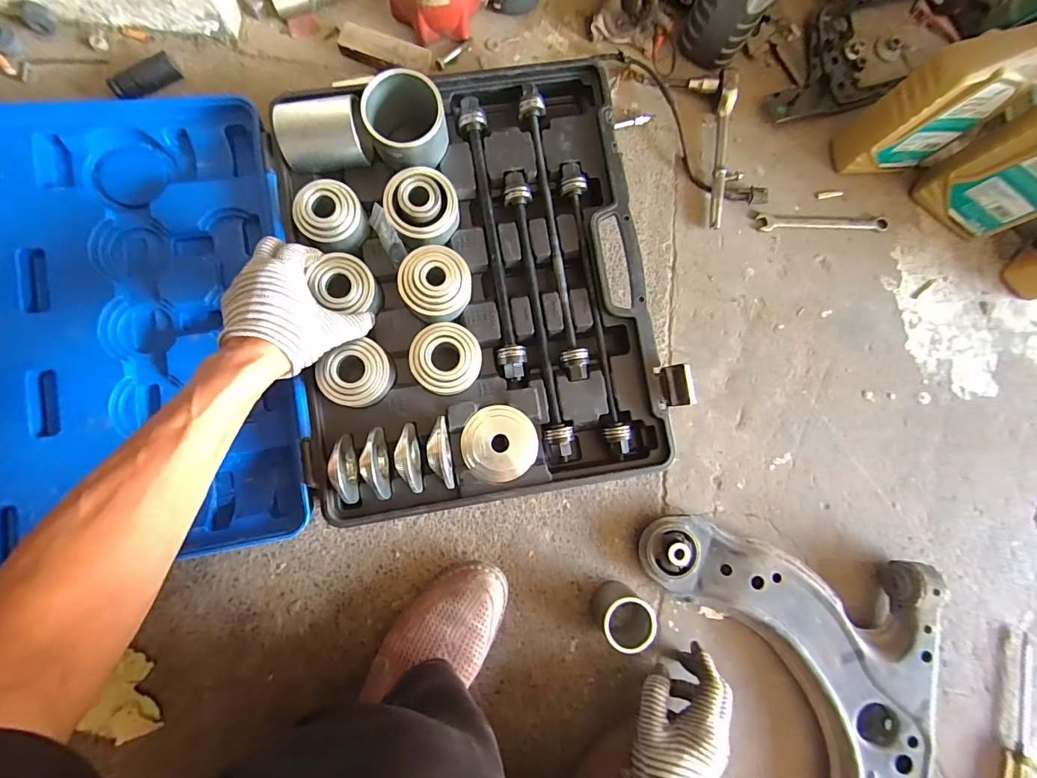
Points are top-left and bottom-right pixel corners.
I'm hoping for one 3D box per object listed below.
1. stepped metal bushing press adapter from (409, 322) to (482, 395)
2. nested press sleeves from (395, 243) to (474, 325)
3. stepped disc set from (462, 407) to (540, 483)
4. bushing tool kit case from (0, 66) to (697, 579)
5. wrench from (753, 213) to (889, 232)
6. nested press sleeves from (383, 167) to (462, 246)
[{"bbox_3d":[-0.080,-0.033,0.484,0.075,0.038,0.076,1,83,-5],"label":"stepped metal bushing press adapter"},{"bbox_3d":[-0.095,-0.120,0.490,0.077,0.041,0.076,1,83,-5],"label":"nested press sleeves"},{"bbox_3d":[-0.021,0.061,0.495,0.083,0.011,0.083,6,82,-4],"label":"stepped disc set"},{"bbox_3d":[-0.249,-0.096,0.486,0.825,0.073,0.506,-9,86,-7],"label":"bushing tool kit case"},{"bbox_3d":[0.417,-0.228,0.600,0.183,0.016,0.023,-1,85,-6],"label":"wrench"},{"bbox_3d":[-0.109,-0.209,0.495,0.079,0.041,0.077,1,83,-5],"label":"nested press sleeves"}]

